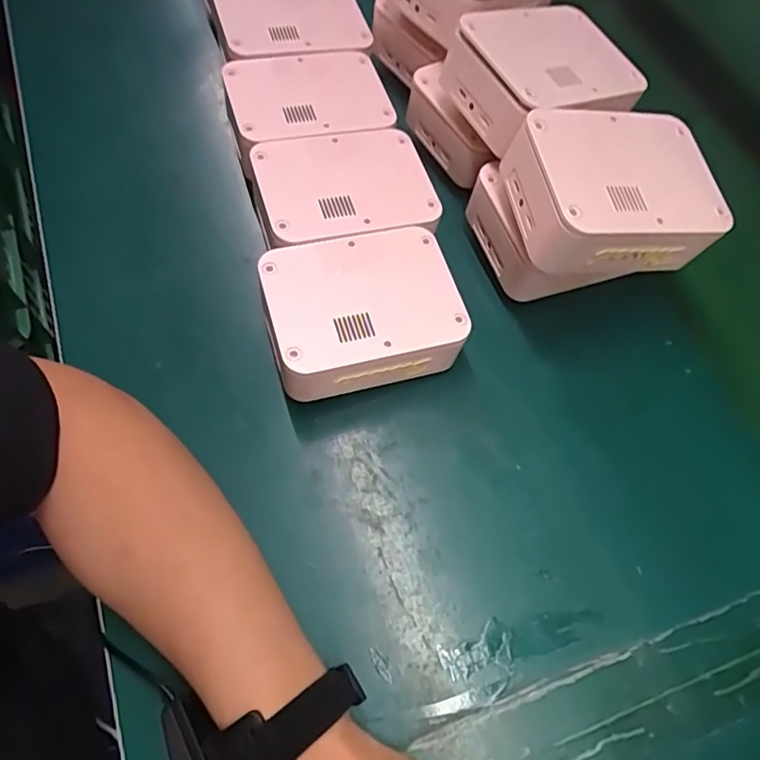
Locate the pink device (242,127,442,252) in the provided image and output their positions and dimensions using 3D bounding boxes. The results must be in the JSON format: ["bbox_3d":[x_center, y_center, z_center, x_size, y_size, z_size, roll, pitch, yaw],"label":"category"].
[{"bbox_3d":[-0.029,-0.140,0.455,0.133,0.057,0.110,-14,65,-10],"label":"pink device"}]

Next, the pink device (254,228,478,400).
[{"bbox_3d":[-0.012,-0.044,0.411,0.127,0.063,0.095,-15,65,-10],"label":"pink device"}]

